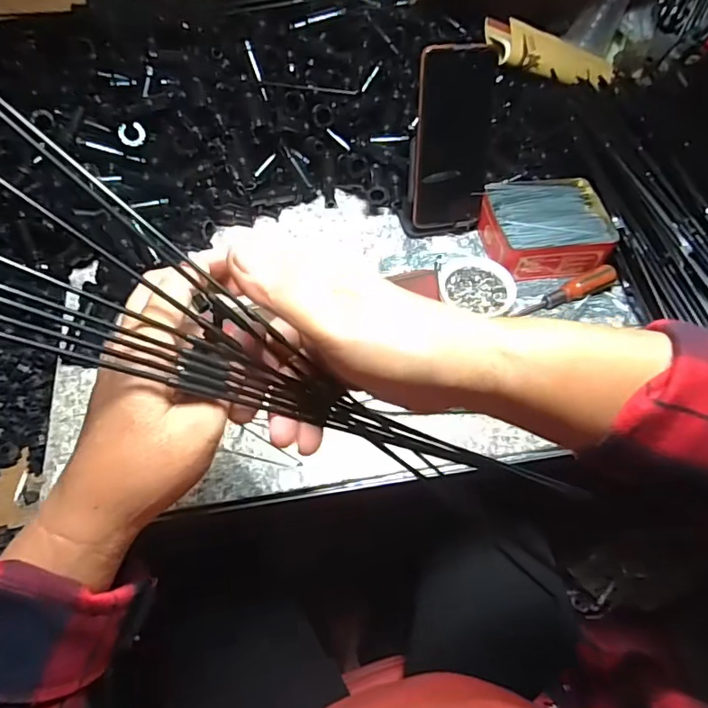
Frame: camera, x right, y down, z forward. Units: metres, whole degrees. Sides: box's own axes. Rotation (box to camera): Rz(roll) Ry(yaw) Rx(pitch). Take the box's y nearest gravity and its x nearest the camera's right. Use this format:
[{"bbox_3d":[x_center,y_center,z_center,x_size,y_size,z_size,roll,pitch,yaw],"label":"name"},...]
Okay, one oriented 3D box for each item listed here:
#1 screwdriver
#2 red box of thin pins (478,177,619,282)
[{"bbox_3d":[0.215,-0.062,0.530,0.110,0.022,0.024,-24,61,-2],"label":"screwdriver"},{"bbox_3d":[0.201,-0.134,0.552,0.125,0.042,0.110,-9,59,-8],"label":"red box of thin pins"}]

